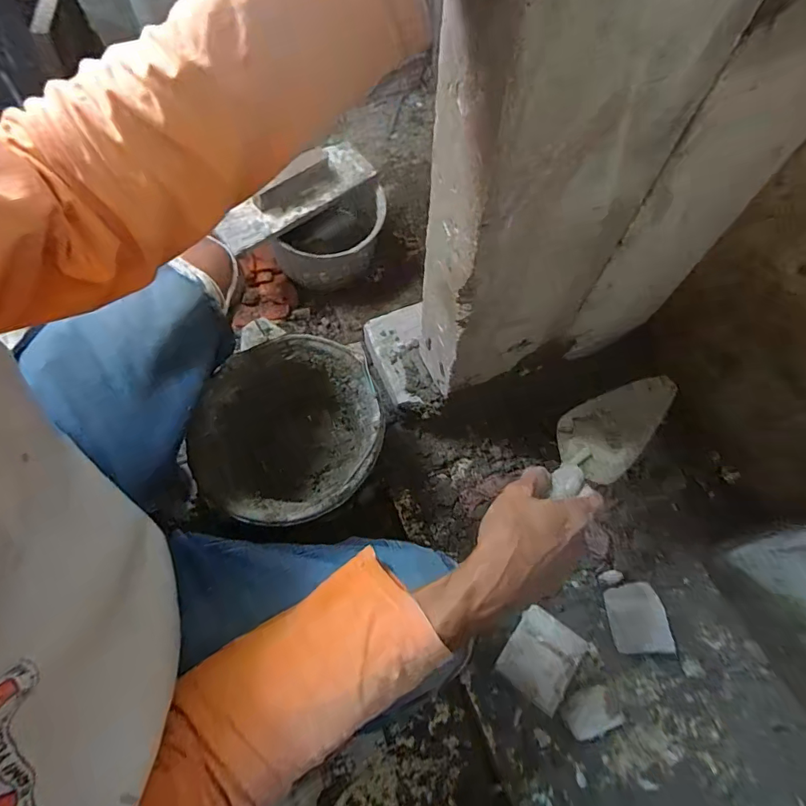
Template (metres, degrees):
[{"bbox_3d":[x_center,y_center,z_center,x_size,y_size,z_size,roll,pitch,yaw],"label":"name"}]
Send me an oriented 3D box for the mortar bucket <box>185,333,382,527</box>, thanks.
[{"bbox_3d":[-0.163,0.057,0.691,0.257,0.160,0.269,0,66,-1],"label":"mortar bucket"}]

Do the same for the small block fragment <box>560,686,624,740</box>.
[{"bbox_3d":[0.253,0.412,0.591,0.076,0.021,0.050,-15,67,-8],"label":"small block fragment"}]

